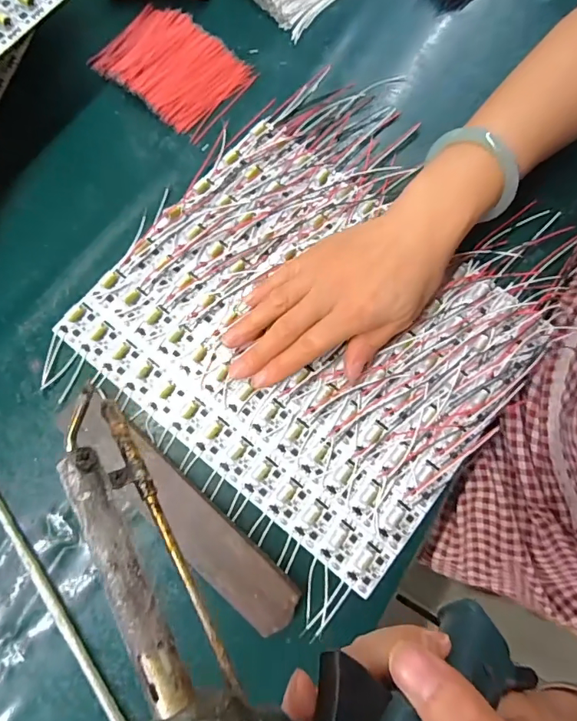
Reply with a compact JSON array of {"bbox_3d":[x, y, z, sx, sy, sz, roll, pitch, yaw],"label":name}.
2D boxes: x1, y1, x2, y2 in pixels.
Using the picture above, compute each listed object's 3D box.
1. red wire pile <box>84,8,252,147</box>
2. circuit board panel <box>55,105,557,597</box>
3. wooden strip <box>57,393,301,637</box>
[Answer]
[{"bbox_3d":[-0.100,-0.253,0.396,0.123,0.012,0.087,37,78,7],"label":"red wire pile"},{"bbox_3d":[0.023,-0.034,0.346,0.286,0.009,0.263,39,78,7],"label":"circuit board panel"},{"bbox_3d":[-0.076,0.095,0.306,0.201,0.018,0.035,41,79,8],"label":"wooden strip"}]

